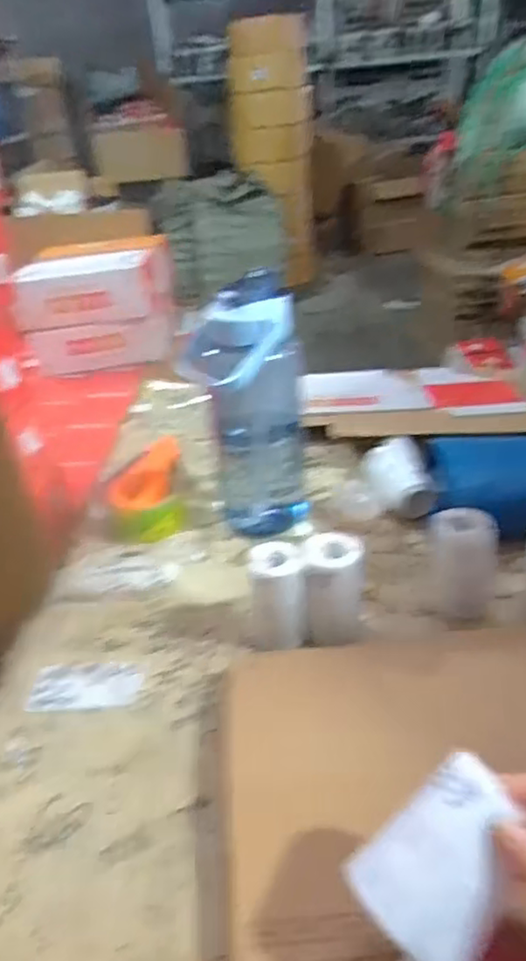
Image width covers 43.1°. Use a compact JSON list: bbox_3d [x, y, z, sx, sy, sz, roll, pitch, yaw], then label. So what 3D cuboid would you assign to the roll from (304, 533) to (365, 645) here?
[{"bbox_3d":[0.065,0.098,0.616,0.053,0.084,0.045,-2,31,5],"label":"roll"}]

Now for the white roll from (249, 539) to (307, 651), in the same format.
[{"bbox_3d":[0.013,0.104,0.625,0.051,0.088,0.057,-7,31,-2],"label":"white roll"}]

